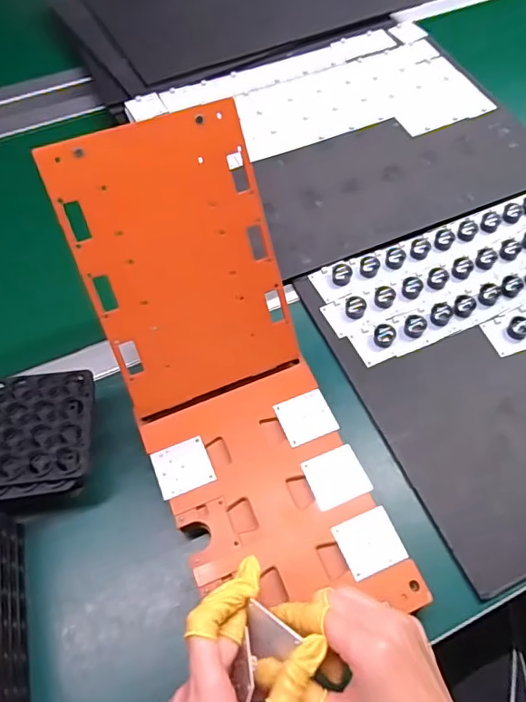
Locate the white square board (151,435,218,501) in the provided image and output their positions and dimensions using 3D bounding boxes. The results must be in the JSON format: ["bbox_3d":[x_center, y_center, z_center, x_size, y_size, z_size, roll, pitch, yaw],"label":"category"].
[{"bbox_3d":[-0.071,0.103,0.466,0.048,0.004,0.045,-20,62,-10],"label":"white square board"}]

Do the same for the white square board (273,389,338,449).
[{"bbox_3d":[0.041,0.061,0.490,0.049,0.004,0.045,-20,62,-11],"label":"white square board"}]

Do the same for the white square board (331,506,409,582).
[{"bbox_3d":[0.088,0.158,0.433,0.049,0.004,0.046,-20,62,-11],"label":"white square board"}]

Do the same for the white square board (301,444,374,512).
[{"bbox_3d":[0.065,0.110,0.462,0.050,0.004,0.046,-21,62,-11],"label":"white square board"}]

